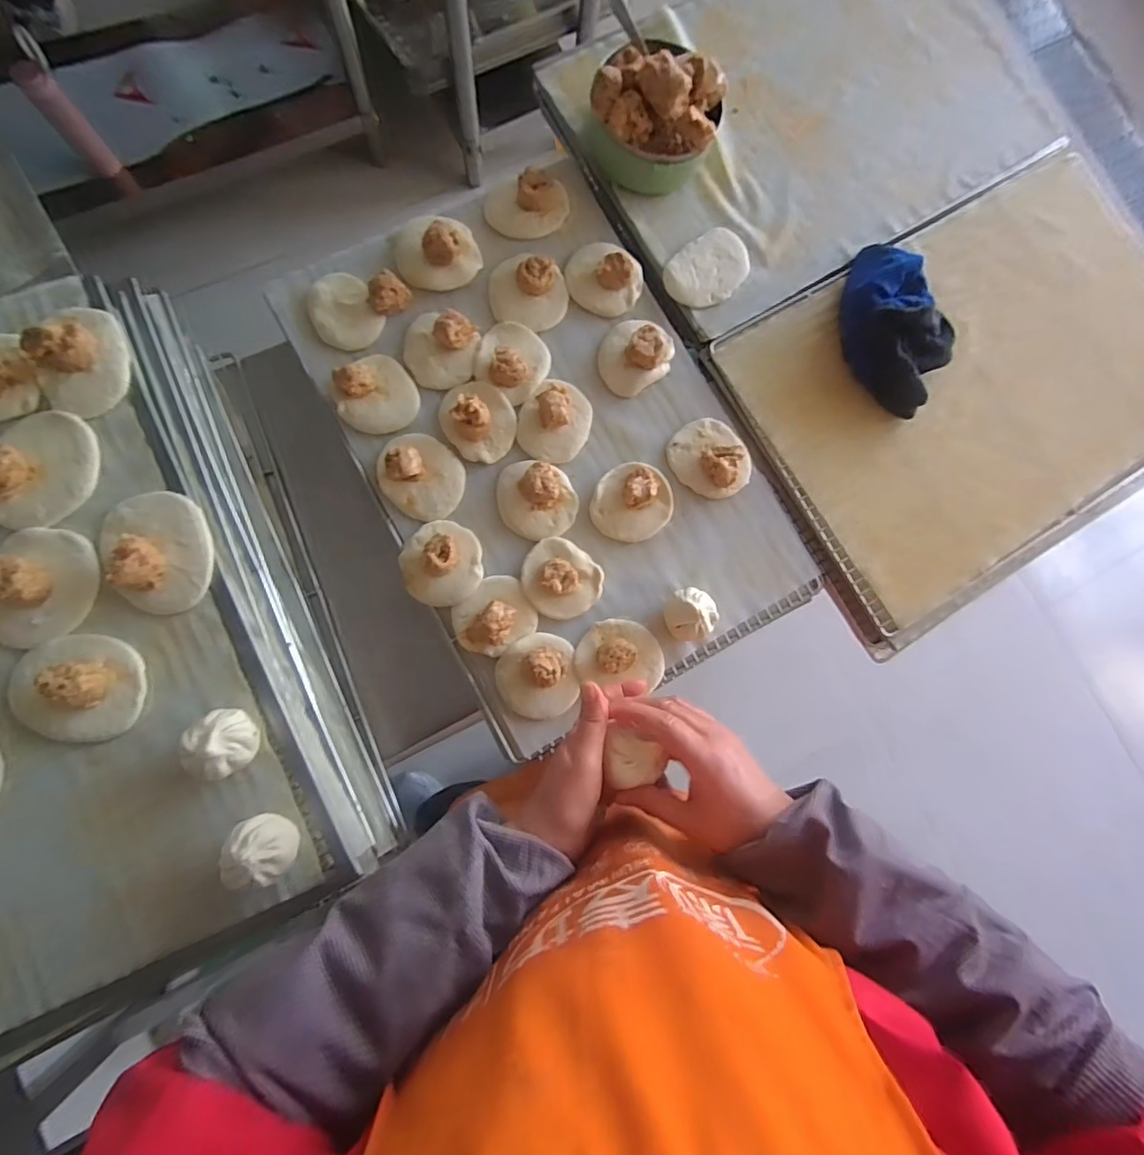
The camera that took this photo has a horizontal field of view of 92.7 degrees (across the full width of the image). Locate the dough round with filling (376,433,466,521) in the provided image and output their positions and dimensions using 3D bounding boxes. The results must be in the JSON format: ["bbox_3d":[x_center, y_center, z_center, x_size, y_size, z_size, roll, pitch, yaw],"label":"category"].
[{"bbox_3d":[-0.161,-0.113,0.576,0.096,0.041,0.081,43,81,1],"label":"dough round with filling"}]

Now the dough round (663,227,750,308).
[{"bbox_3d":[0.163,-0.366,0.645,0.077,0.004,0.110,40,81,0],"label":"dough round"}]

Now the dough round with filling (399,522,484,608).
[{"bbox_3d":[-0.137,-0.016,0.568,0.083,0.031,0.088,1,83,-6],"label":"dough round with filling"}]

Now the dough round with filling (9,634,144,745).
[{"bbox_3d":[-0.419,0.091,0.447,0.104,0.039,0.085,9,82,-5],"label":"dough round with filling"}]

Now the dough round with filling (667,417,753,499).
[{"bbox_3d":[0.160,-0.136,0.612,0.082,0.029,0.093,-41,88,-9],"label":"dough round with filling"}]

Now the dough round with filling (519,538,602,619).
[{"bbox_3d":[-0.012,0.001,0.579,0.086,0.026,0.075,42,81,1],"label":"dough round with filling"}]

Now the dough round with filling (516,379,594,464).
[{"bbox_3d":[-0.018,-0.175,0.601,0.080,0.041,0.091,9,82,-5],"label":"dough round with filling"}]

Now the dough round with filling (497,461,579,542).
[{"bbox_3d":[-0.036,-0.085,0.588,0.084,0.032,0.081,1,83,-6],"label":"dough round with filling"}]

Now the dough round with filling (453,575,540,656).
[{"bbox_3d":[-0.082,0.040,0.564,0.081,0.035,0.071,-32,87,-9],"label":"dough round with filling"}]

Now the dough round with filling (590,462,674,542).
[{"bbox_3d":[0.068,-0.084,0.596,0.089,0.033,0.082,1,83,-6],"label":"dough round with filling"}]

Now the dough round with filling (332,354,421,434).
[{"bbox_3d":[-0.211,-0.200,0.583,0.083,0.042,0.079,1,83,-6],"label":"dough round with filling"}]

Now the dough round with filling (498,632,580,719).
[{"bbox_3d":[-0.031,0.102,0.566,0.081,0.036,0.087,1,83,-6],"label":"dough round with filling"}]

